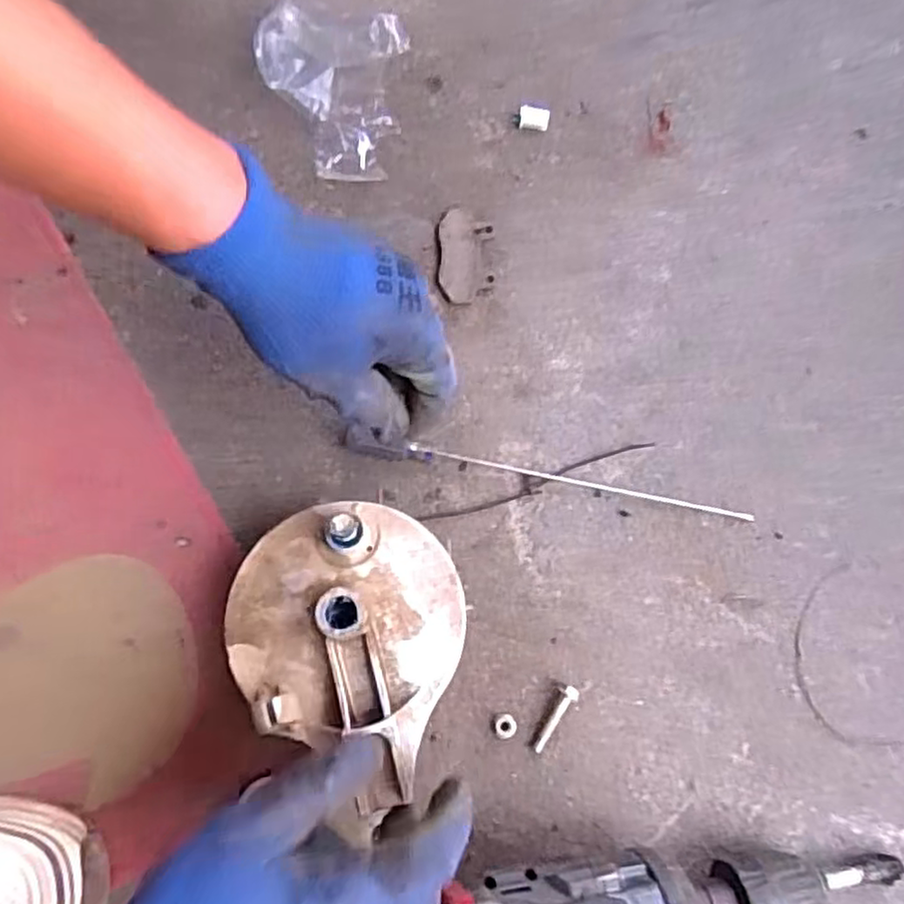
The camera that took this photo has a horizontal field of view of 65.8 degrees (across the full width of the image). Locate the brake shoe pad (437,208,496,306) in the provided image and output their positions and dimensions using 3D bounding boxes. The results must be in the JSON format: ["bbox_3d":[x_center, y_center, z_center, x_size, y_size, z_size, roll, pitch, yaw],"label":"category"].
[{"bbox_3d":[0.010,-0.134,0.479,0.037,0.005,0.069,-1,73,1],"label":"brake shoe pad"}]

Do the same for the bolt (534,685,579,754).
[{"bbox_3d":[0.056,0.148,0.387,0.010,0.009,0.040,32,76,10],"label":"bolt"}]

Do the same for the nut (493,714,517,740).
[{"bbox_3d":[0.029,0.153,0.388,0.012,0.004,0.013,-8,73,-1],"label":"nut"}]

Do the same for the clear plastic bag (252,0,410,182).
[{"bbox_3d":[-0.094,-0.263,0.499,0.112,0.033,0.137,8,73,4],"label":"clear plastic bag"}]

